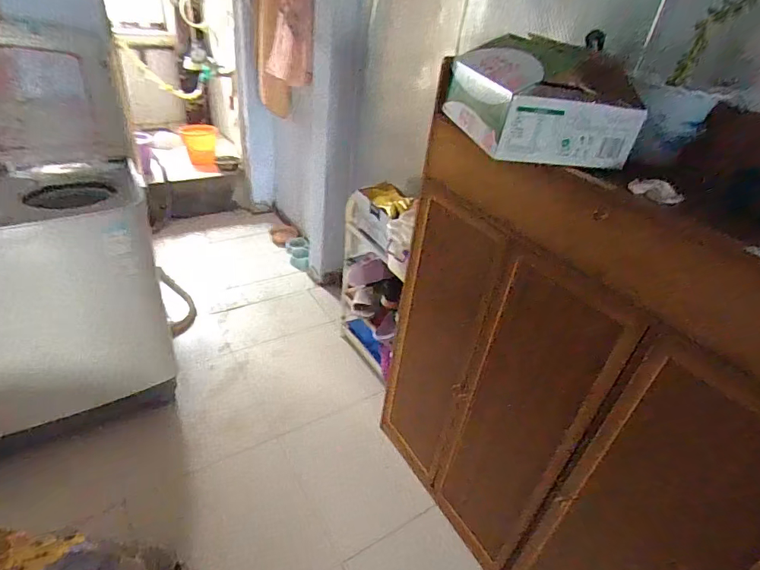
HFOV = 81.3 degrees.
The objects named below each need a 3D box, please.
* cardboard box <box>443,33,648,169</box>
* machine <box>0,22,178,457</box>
[{"bbox_3d":[0.291,-0.333,0.849,0.245,0.105,0.301,1,36,-9],"label":"cardboard box"},{"bbox_3d":[-1.160,-0.062,1.342,0.845,1.159,0.460,-11,39,-25],"label":"machine"}]

